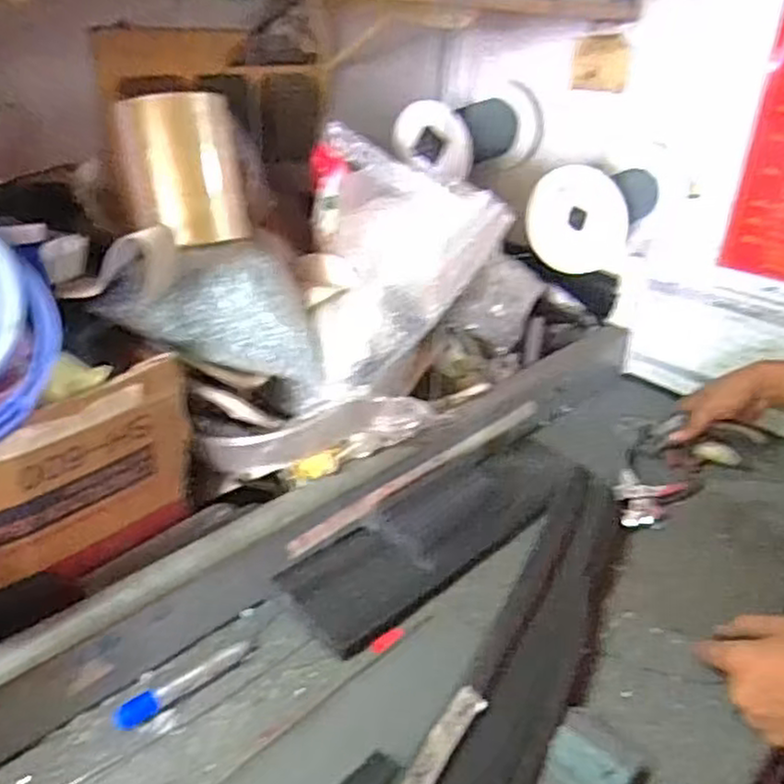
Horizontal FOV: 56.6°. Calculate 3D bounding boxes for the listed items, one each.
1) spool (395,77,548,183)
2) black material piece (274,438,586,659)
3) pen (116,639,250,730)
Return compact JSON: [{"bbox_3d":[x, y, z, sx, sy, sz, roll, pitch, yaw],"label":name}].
[{"bbox_3d":[0.124,-0.400,1.138,0.136,0.109,0.267,21,33,29],"label":"spool"},{"bbox_3d":[0.061,0.139,0.791,0.119,0.012,0.377,31,43,33],"label":"black material piece"},{"bbox_3d":[-0.173,0.247,0.616,0.120,0.014,0.020,-17,35,-33],"label":"pen"}]

